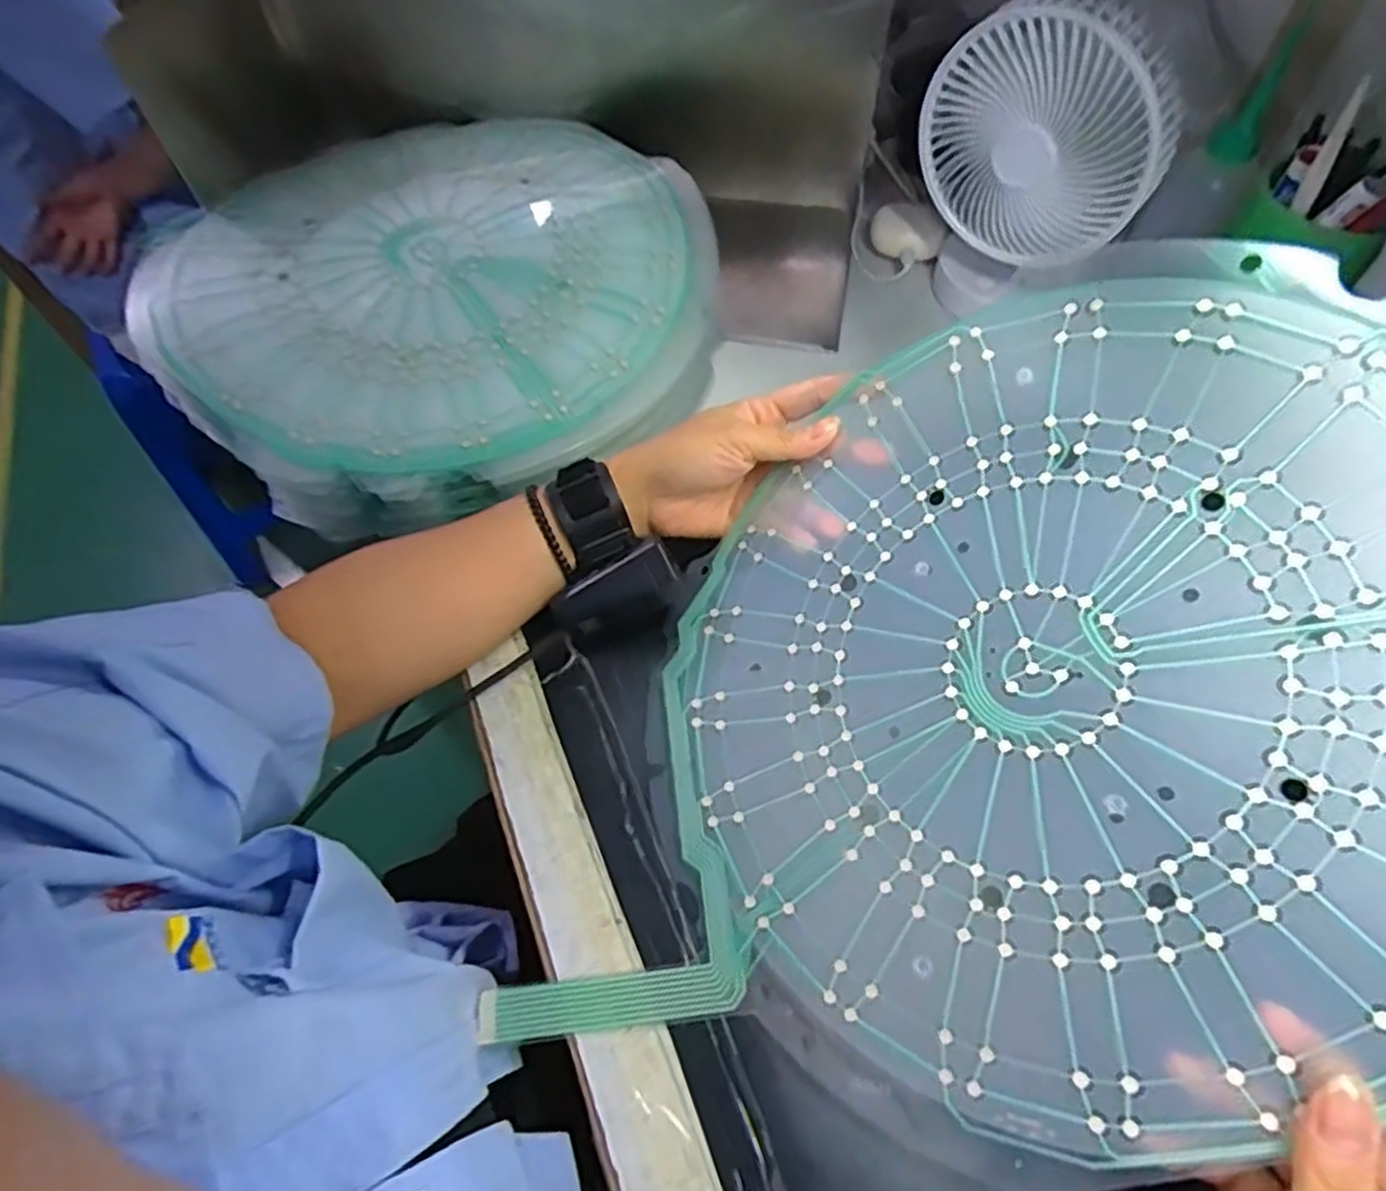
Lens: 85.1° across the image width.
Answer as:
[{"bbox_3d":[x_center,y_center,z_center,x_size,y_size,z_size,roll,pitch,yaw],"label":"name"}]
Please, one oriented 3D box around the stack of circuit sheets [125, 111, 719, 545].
[{"bbox_3d":[-0.174,-0.211,0.532,0.375,0.065,0.355,-30,63,-16],"label":"stack of circuit sheets"}]

